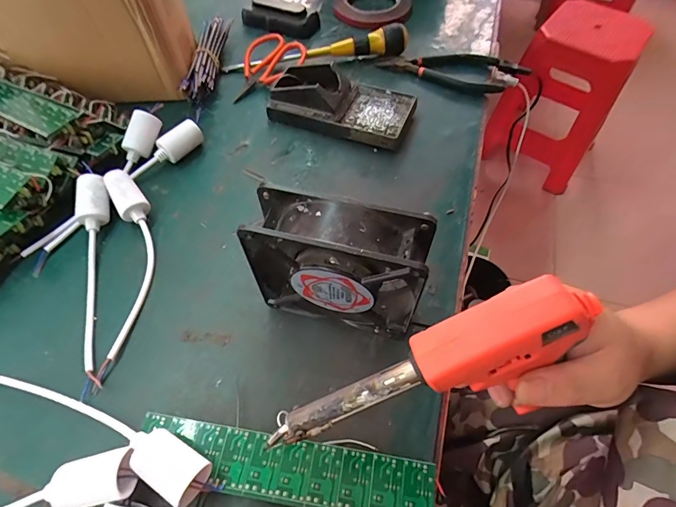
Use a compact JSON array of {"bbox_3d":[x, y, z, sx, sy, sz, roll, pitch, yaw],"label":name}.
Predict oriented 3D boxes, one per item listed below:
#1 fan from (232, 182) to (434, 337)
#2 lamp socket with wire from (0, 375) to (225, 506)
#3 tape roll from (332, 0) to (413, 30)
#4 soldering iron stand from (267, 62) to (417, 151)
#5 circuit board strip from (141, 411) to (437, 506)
[{"bbox_3d":[0.000,0.013,0.289,0.117,0.120,0.041,13,60,9],"label":"fan"},{"bbox_3d":[-0.174,0.120,0.277,0.203,0.034,0.031,18,61,13],"label":"lamp socket with wire"},{"bbox_3d":[0.049,-0.359,0.570,0.108,0.022,0.108,-1,58,1],"label":"tape roll"},{"bbox_3d":[0.005,-0.174,0.447,0.158,0.043,0.080,18,61,13],"label":"soldering iron stand"},{"bbox_3d":[-0.036,0.143,0.263,0.198,0.004,0.038,8,63,5],"label":"circuit board strip"}]

